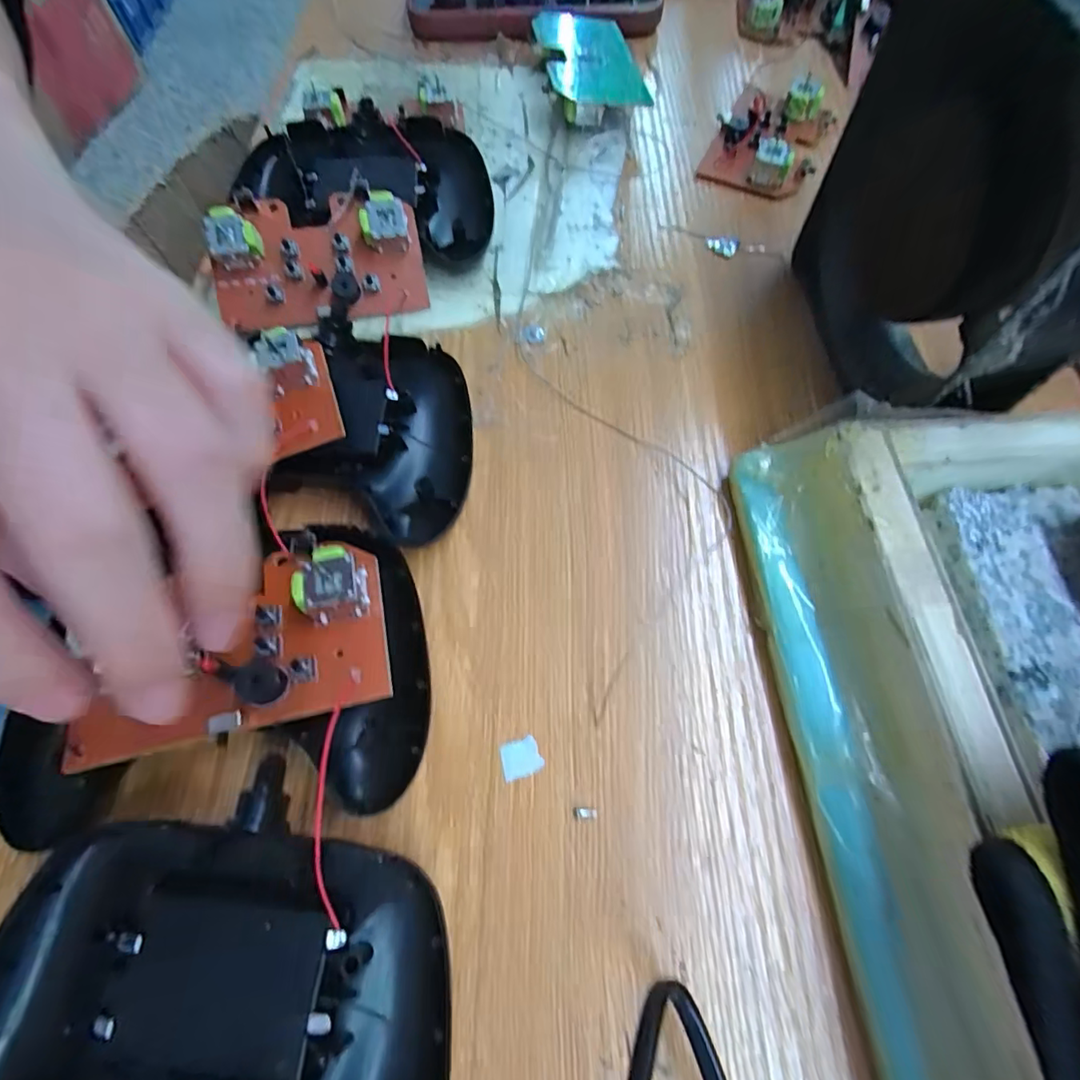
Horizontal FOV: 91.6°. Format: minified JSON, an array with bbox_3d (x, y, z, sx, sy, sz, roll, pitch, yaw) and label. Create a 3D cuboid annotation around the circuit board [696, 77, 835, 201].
[{"bbox_3d":[0.130,-0.229,0.295,0.057,0.016,0.081,23,68,8],"label":"circuit board"}]

